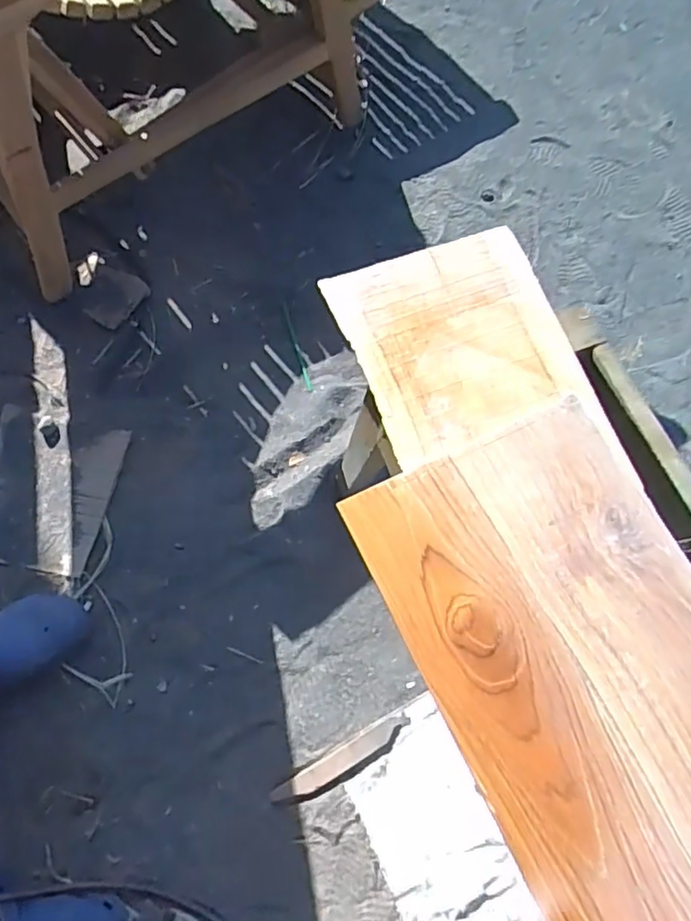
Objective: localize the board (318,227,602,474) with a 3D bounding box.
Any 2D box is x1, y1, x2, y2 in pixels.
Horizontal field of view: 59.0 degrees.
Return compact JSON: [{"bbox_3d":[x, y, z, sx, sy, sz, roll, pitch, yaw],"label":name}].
[{"bbox_3d":[0.111,-0.121,0.610,0.202,0.014,0.218,-20,73,-6],"label":"board"}]

